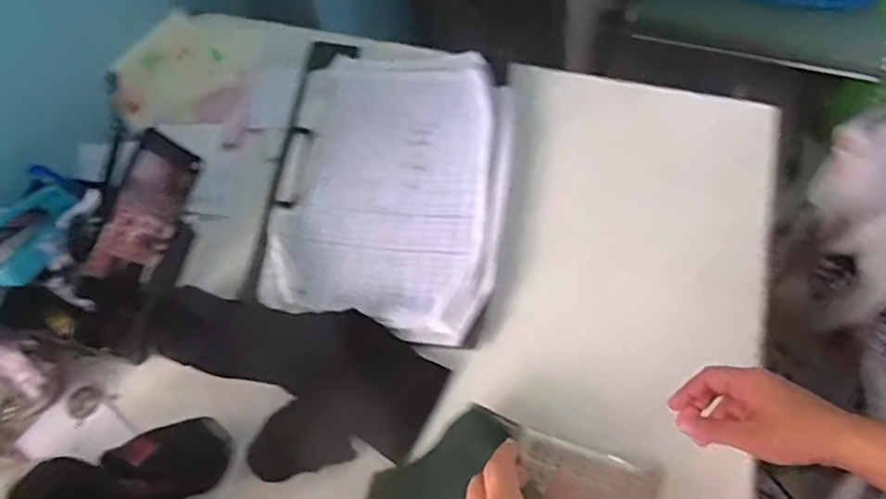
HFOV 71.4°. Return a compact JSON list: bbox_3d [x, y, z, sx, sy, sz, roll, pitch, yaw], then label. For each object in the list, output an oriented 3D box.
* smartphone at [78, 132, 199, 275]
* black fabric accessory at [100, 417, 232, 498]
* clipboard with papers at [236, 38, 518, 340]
[{"bbox_3d":[-0.278,-0.037,0.583,0.013,0.072,0.138,13,78,27],"label":"smartphone"},{"bbox_3d":[-0.227,0.181,0.523,0.088,0.058,0.057,-16,67,-4],"label":"black fabric accessory"},{"bbox_3d":[-0.055,-0.079,0.638,0.235,0.027,0.324,7,67,6],"label":"clipboard with papers"}]

